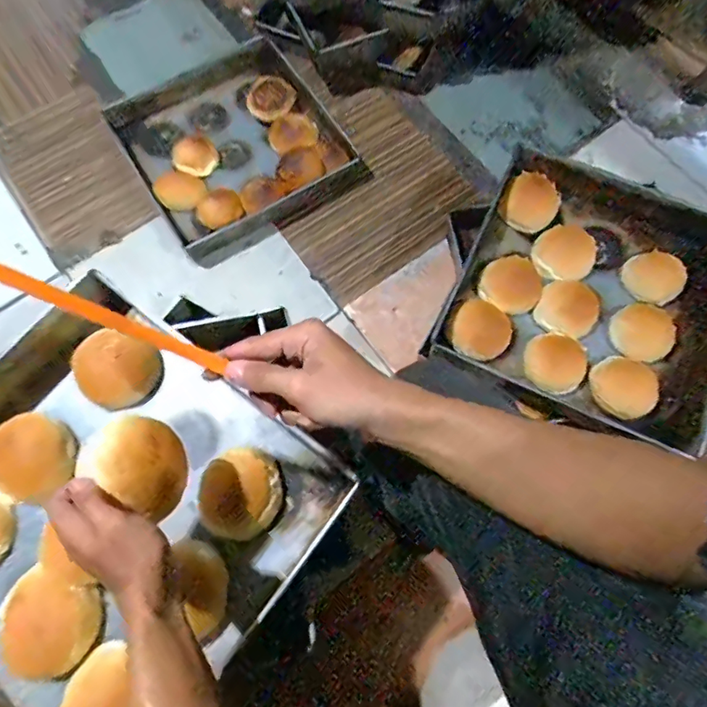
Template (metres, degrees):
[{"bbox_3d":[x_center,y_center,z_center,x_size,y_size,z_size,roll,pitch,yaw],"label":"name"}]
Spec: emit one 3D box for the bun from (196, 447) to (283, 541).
[{"bbox_3d":[-0.130,0.162,0.560,0.091,0.041,0.098,0,74,-1],"label":"bun"}]

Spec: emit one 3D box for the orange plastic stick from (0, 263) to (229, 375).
[{"bbox_3d":[-0.177,-0.029,0.330,0.174,0.011,0.012,25,73,-21],"label":"orange plastic stick"}]

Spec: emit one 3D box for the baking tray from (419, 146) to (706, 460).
[{"bbox_3d":[0.393,-0.107,0.859,0.391,0.128,0.438,25,75,7],"label":"baking tray"}]

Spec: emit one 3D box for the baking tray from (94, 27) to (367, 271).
[{"bbox_3d":[-0.263,-0.466,1.069,0.417,0.082,0.497,-28,76,-9],"label":"baking tray"}]

